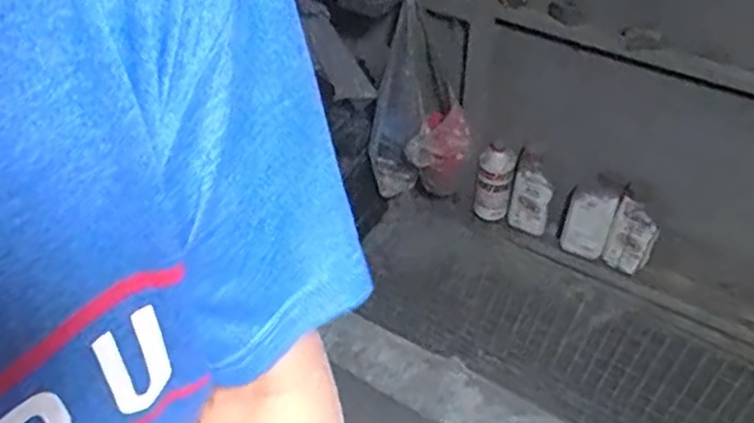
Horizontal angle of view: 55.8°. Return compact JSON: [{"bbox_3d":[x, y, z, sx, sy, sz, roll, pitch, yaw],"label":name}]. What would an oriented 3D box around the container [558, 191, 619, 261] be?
[{"bbox_3d":[0.466,0.040,1.592,0.098,0.202,0.037,15,50,16],"label":"container"}]

